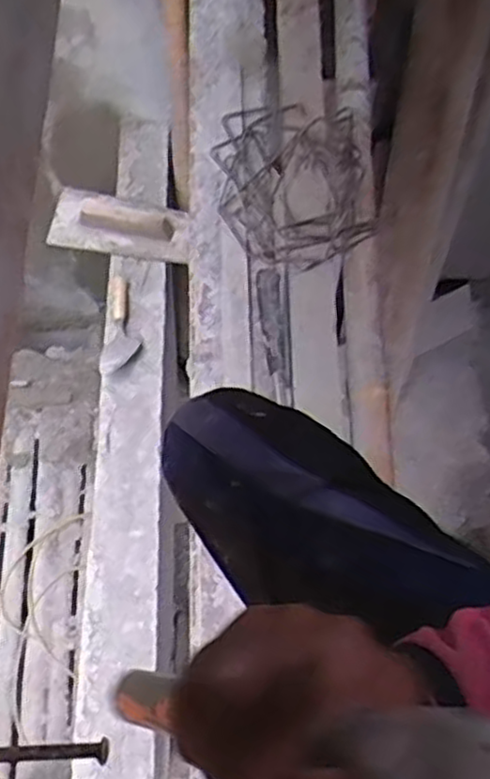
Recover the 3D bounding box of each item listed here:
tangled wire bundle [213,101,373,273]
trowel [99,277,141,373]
[{"bbox_3d":[0.080,-0.333,1.190,0.248,0.051,0.312,-6,66,-6],"label":"tangled wire bundle"},{"bbox_3d":[-0.277,-0.149,1.676,0.084,0.042,0.250,4,65,-1],"label":"trowel"}]

